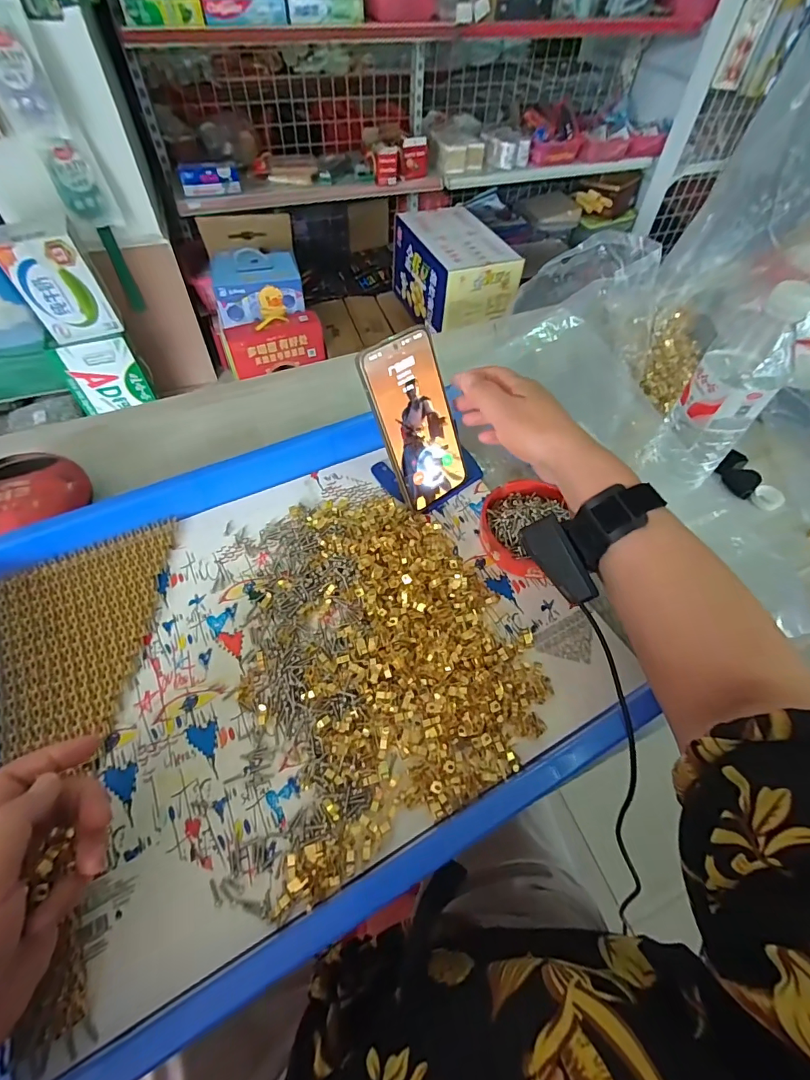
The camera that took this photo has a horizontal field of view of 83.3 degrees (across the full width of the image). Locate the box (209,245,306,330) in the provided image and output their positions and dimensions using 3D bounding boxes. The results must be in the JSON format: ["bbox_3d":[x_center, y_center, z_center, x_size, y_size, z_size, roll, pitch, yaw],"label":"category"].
[{"bbox_3d":[-0.466,-0.803,1.451,0.268,0.149,0.162,-10,56,-9],"label":"box"}]

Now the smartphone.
[{"bbox_3d":[0.013,-0.106,0.421,0.075,0.156,0.006,-35,34,-20],"label":"smartphone"}]

